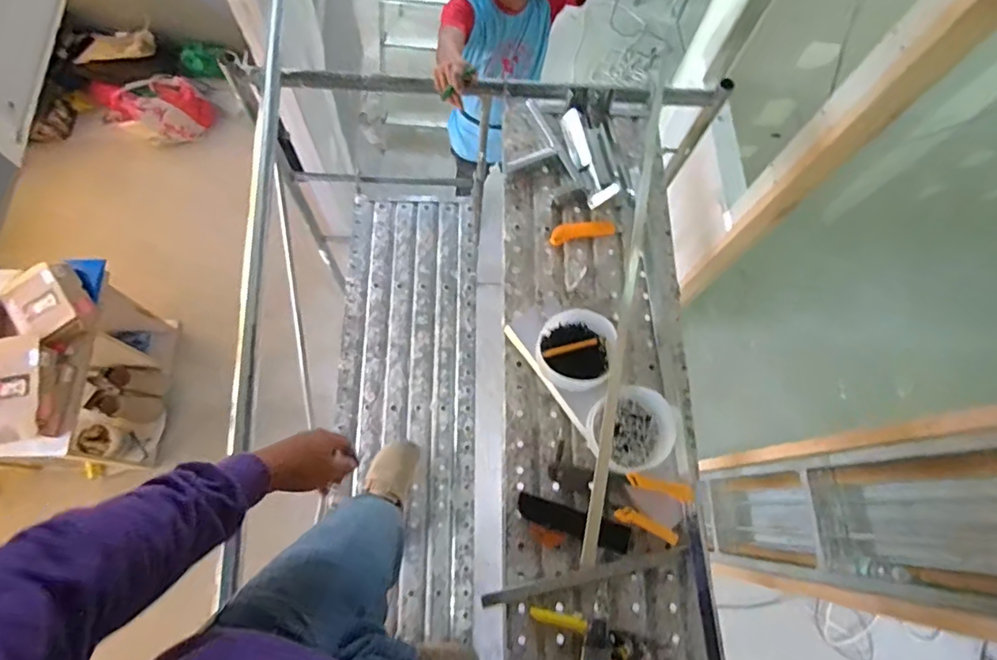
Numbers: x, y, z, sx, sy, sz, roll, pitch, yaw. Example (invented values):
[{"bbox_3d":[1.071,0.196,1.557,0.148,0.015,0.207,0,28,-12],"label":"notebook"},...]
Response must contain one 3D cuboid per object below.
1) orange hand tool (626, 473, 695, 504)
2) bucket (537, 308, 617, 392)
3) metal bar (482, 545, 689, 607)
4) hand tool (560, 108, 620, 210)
[{"bbox_3d":[0.301,0.289,0.996,0.119,0.020,0.029,16,71,3],"label":"orange hand tool"},{"bbox_3d":[0.148,0.044,1.058,0.142,0.099,0.145,1,70,-2],"label":"bucket"},{"bbox_3d":[0.159,0.442,0.967,0.375,0.015,0.020,-11,71,-7],"label":"metal bar"},{"bbox_3d":[0.192,-0.391,1.201,0.055,0.048,0.246,-17,72,-9],"label":"hand tool"}]

